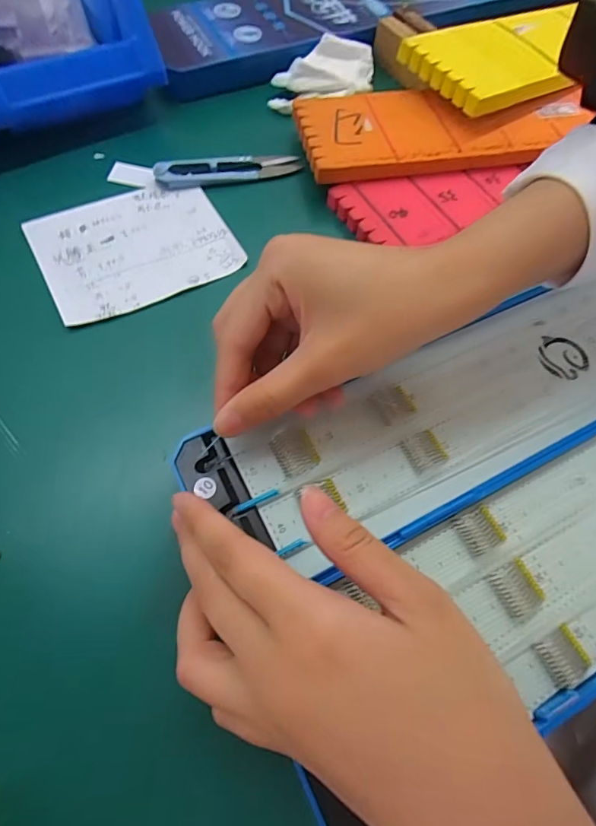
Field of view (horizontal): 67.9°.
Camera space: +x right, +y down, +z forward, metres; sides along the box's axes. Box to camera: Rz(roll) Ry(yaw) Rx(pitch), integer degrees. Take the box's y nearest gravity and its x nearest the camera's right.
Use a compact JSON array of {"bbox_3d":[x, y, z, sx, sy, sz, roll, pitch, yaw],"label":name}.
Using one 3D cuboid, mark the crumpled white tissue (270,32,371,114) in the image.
[{"bbox_3d":[0.020,-0.270,0.349,0.089,0.021,0.054,-10,65,-7],"label":"crumpled white tissue"}]

